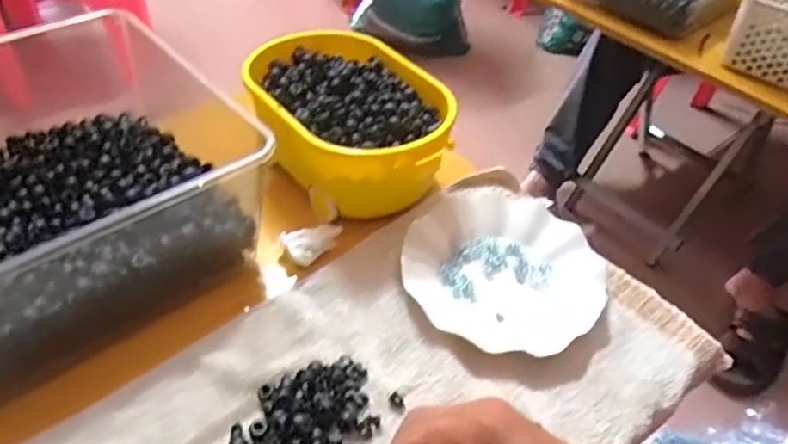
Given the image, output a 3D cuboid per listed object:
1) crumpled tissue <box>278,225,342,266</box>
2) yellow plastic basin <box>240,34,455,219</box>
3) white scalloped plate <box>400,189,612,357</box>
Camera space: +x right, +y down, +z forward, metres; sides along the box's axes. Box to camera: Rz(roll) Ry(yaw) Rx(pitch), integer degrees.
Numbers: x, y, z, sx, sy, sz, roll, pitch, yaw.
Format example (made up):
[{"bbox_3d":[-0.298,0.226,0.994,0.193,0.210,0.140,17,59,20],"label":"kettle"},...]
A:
[{"bbox_3d":[-0.076,0.020,0.550,0.060,0.021,0.034,-12,47,-17],"label":"crumpled tissue"},{"bbox_3d":[-0.047,-0.106,0.615,0.164,0.081,0.245,-27,53,-28],"label":"yellow plastic basin"},{"bbox_3d":[0.104,0.041,0.548,0.182,0.023,0.182,3,45,-3],"label":"white scalloped plate"}]

